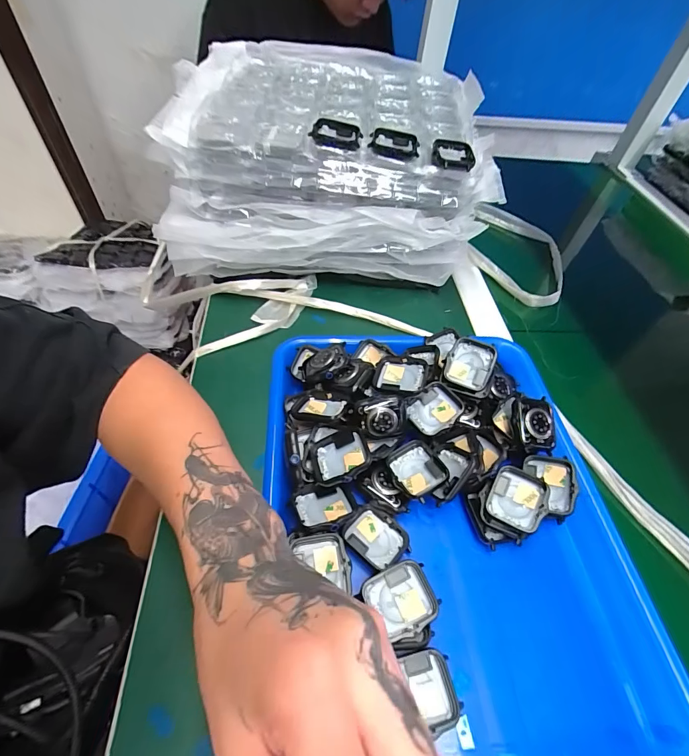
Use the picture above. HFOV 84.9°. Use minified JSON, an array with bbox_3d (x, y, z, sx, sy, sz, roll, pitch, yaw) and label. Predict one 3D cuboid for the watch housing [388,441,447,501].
[{"bbox_3d":[0.056,0.072,0.292,0.038,0.010,0.042,-28,47,-10],"label":"watch housing"}]

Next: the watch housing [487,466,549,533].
[{"bbox_3d":[0.128,0.089,0.278,0.037,0.013,0.041,27,56,17],"label":"watch housing"}]

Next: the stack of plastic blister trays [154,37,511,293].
[{"bbox_3d":[-0.025,-0.280,0.497,0.338,0.160,0.329,0,52,-3],"label":"stack of plastic blister trays"}]

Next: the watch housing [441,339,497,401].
[{"bbox_3d":[0.108,-0.009,0.326,0.039,0.010,0.048,15,83,13],"label":"watch housing"}]

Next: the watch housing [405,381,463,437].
[{"bbox_3d":[0.074,0.024,0.311,0.040,0.011,0.035,-34,61,-26],"label":"watch housing"}]

